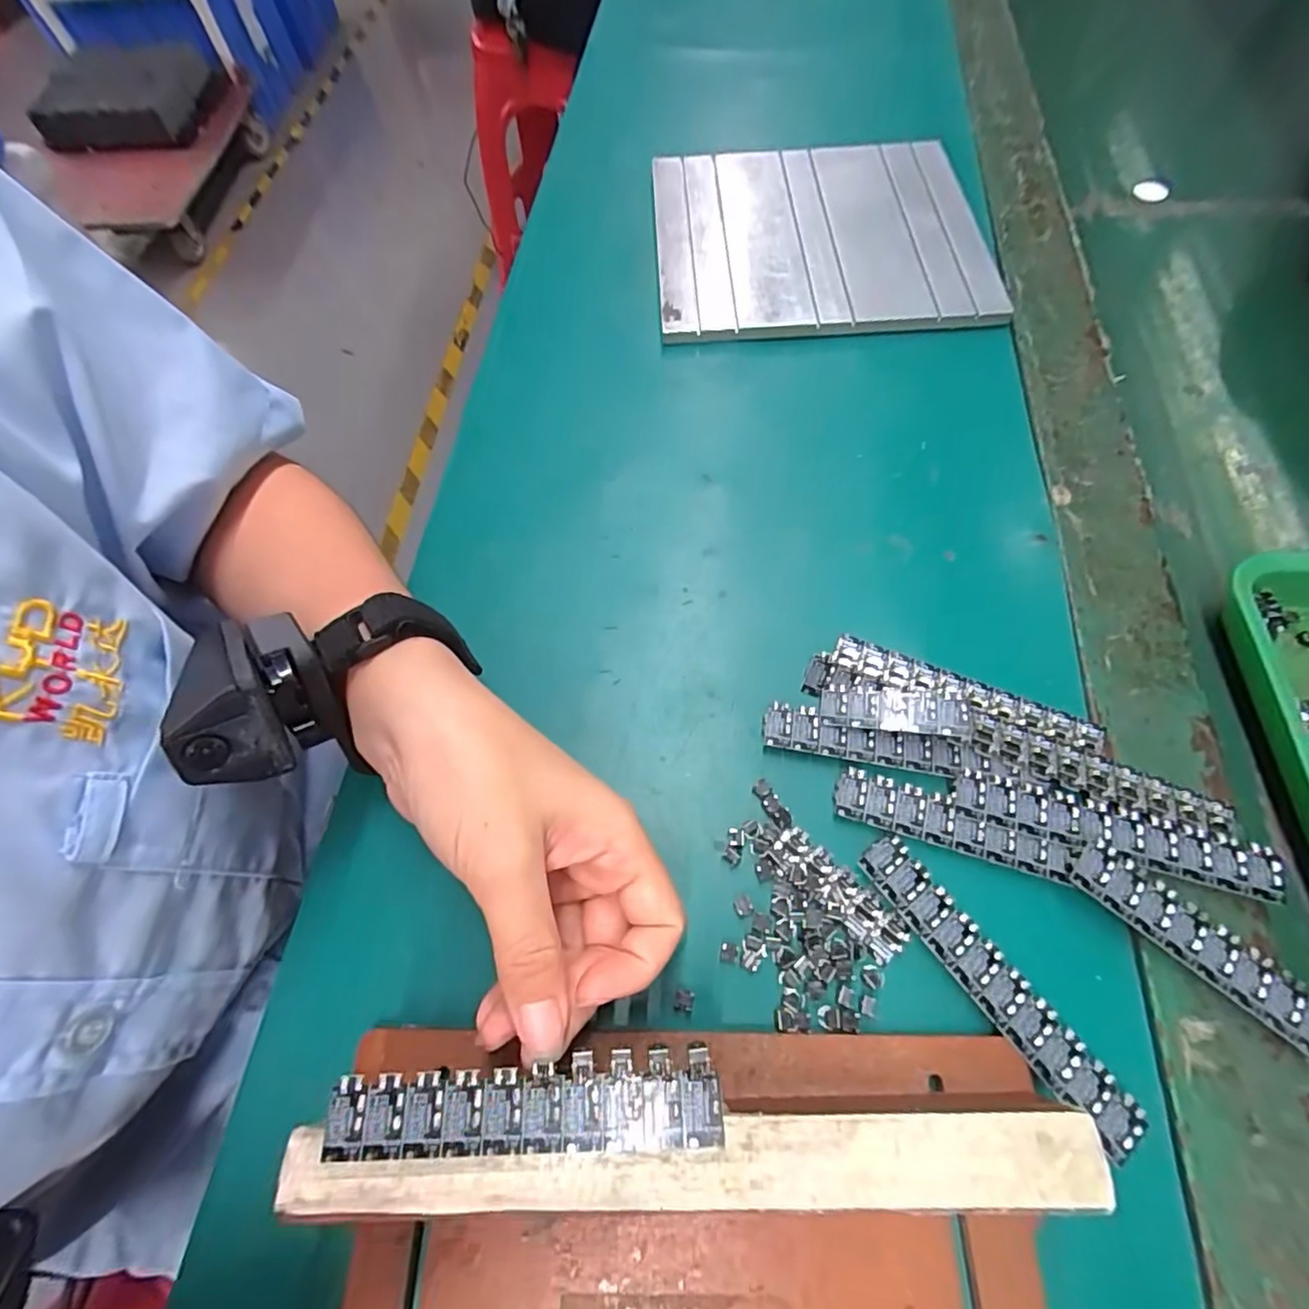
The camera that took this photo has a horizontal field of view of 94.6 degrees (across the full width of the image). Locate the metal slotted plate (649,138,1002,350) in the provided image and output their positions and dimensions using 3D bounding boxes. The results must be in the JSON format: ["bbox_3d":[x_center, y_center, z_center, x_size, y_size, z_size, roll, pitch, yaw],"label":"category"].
[{"bbox_3d":[0.102,-0.271,0.381,0.200,0.013,0.180,-2,64,3],"label":"metal slotted plate"}]

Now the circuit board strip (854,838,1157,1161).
[{"bbox_3d":[0.115,0.110,0.206,0.019,0.005,0.108,-36,67,-12],"label":"circuit board strip"}]

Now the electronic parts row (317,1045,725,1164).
[{"bbox_3d":[-0.036,0.125,0.167,0.107,0.004,0.023,-4,64,1],"label":"electronic parts row"}]

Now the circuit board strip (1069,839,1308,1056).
[{"bbox_3d":[0.193,0.103,0.201,0.107,0.004,0.020,38,72,14],"label":"circuit board strip"}]

